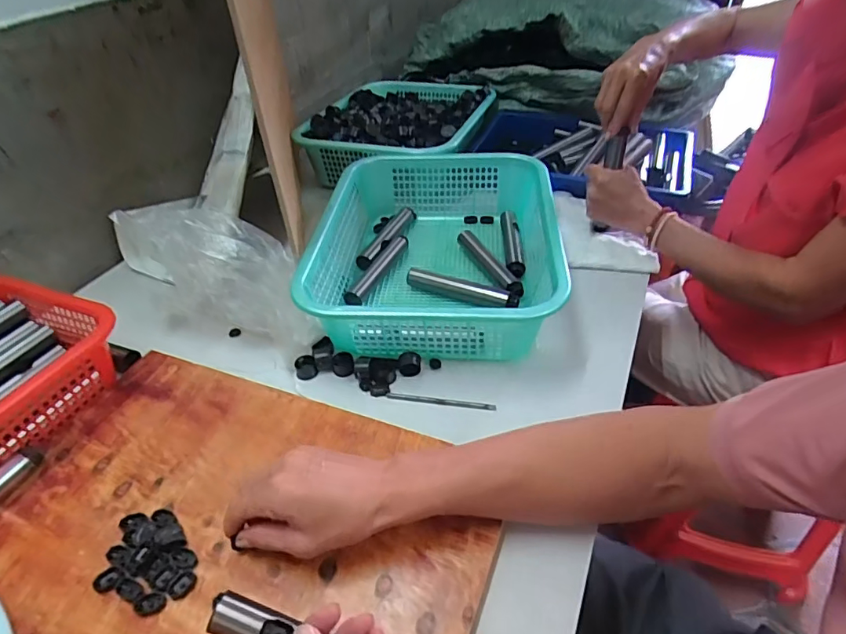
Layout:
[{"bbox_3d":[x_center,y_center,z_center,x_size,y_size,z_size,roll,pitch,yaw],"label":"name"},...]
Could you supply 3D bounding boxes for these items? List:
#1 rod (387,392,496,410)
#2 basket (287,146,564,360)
[{"bbox_3d":[0.019,0.091,0.541,0.116,0.006,0.007,6,43,10],"label":"rod"},{"bbox_3d":[0.019,-0.088,0.654,0.283,0.107,0.337,3,43,6],"label":"basket"}]

